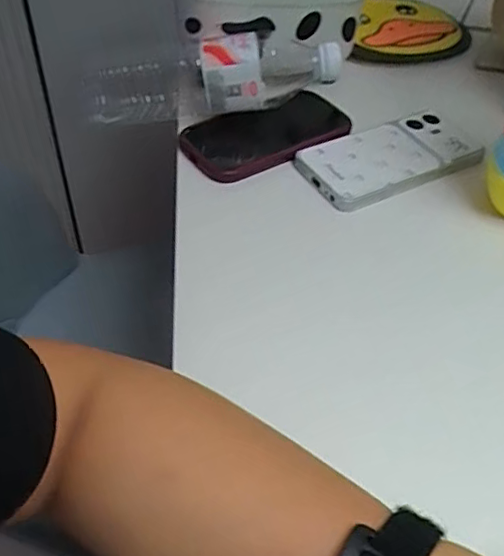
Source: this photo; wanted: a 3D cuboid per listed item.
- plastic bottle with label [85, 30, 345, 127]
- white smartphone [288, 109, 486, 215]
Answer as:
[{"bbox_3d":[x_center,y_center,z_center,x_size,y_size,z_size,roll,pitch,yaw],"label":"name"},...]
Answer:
[{"bbox_3d":[-0.037,-0.182,0.529,0.236,0.076,0.064,-7,47,6],"label":"plastic bottle with label"},{"bbox_3d":[0.125,-0.107,0.514,0.167,0.013,0.080,-23,53,-23],"label":"white smartphone"}]

